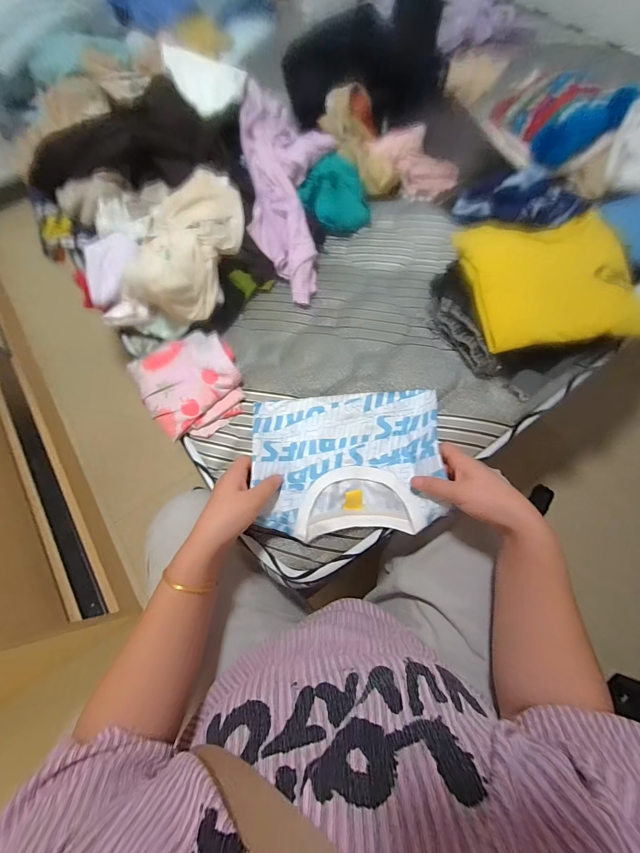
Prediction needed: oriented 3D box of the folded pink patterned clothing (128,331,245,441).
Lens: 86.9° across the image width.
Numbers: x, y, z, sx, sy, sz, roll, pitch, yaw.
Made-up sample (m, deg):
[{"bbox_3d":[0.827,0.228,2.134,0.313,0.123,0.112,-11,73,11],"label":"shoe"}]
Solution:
[{"bbox_3d":[-0.210,-0.074,0.549,0.159,0.050,0.177,-32,70,-9],"label":"folded pink patterned clothing"}]

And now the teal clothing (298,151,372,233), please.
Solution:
[{"bbox_3d":[0.039,-0.450,0.661,0.127,0.064,0.143,38,75,16],"label":"teal clothing"}]

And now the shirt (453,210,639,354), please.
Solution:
[{"bbox_3d":[0.362,-0.231,0.516,0.250,0.040,0.221,-11,68,-1],"label":"shirt"}]

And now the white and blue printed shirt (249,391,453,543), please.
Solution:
[{"bbox_3d":[0.036,0.045,0.481,0.256,0.045,0.200,-3,68,2],"label":"white and blue printed shirt"}]

